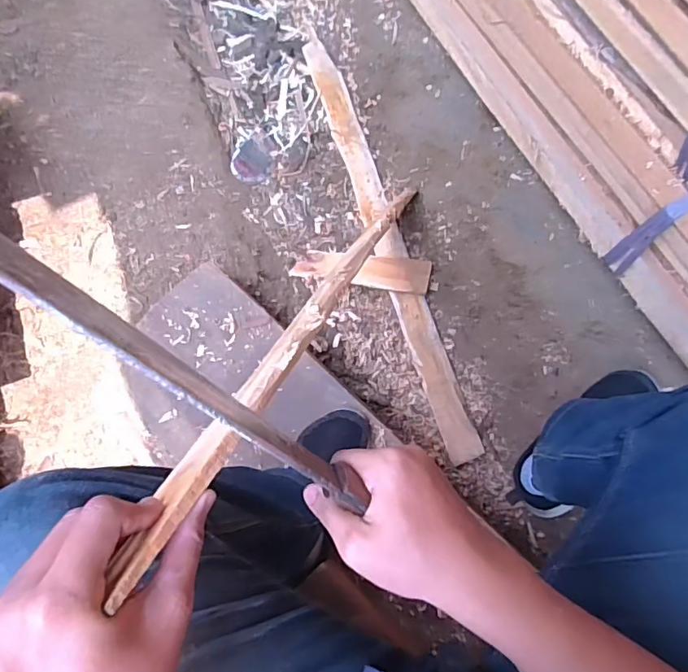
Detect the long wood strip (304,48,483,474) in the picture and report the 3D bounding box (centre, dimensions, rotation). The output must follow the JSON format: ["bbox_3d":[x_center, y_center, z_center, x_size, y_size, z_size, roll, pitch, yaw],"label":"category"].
[{"bbox_3d":[0.080,-0.185,0.968,0.058,0.028,0.850,-20,82,6],"label":"long wood strip"}]

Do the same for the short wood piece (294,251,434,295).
[{"bbox_3d":[0.031,-0.124,0.961,0.252,0.017,0.067,9,68,9],"label":"short wood piece"}]

